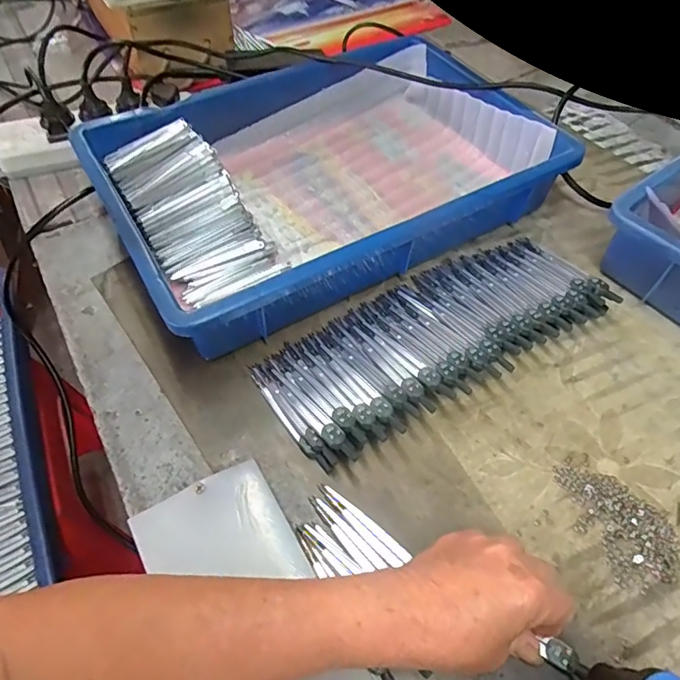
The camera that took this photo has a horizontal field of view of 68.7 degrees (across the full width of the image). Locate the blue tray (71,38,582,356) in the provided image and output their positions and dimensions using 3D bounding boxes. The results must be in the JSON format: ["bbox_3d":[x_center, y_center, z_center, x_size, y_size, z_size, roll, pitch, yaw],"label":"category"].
[{"bbox_3d":[-0.014,-0.175,0.512,0.420,0.079,0.280,-27,62,-18],"label":"blue tray"}]

